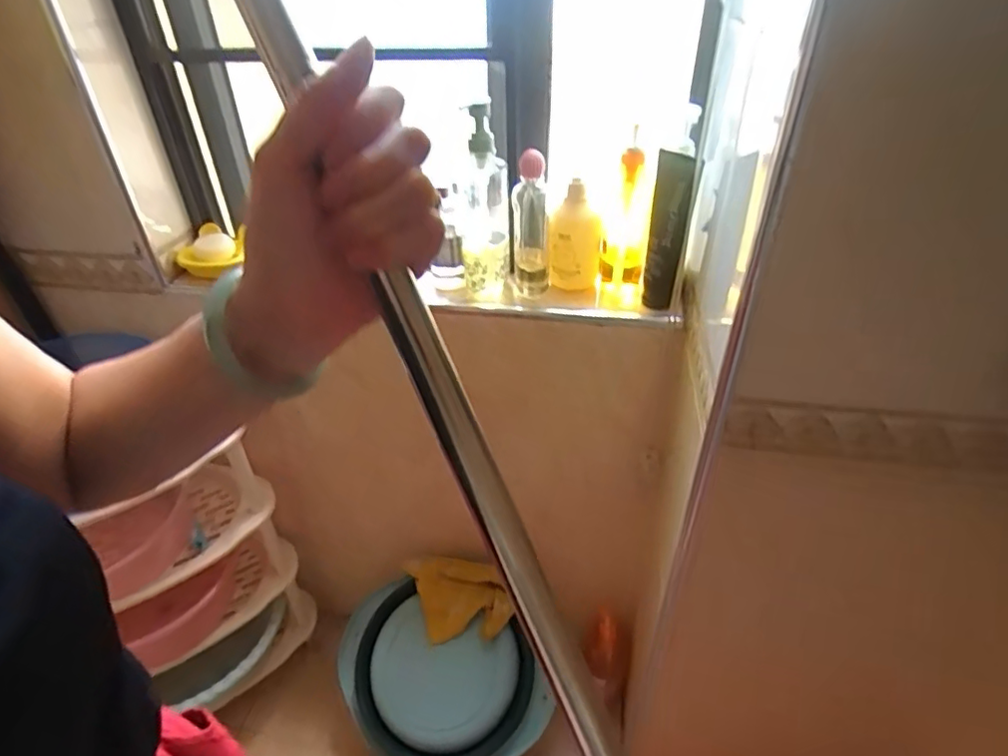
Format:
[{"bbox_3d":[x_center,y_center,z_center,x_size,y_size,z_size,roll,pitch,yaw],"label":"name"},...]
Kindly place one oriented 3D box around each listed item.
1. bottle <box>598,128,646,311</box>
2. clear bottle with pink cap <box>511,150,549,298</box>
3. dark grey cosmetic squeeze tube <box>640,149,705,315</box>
[{"bbox_3d":[0.169,-0.209,0.819,0.070,0.217,0.081,7,38,11],"label":"bottle"},{"bbox_3d":[0.039,-0.221,0.832,0.056,0.195,0.056,1,37,3],"label":"clear bottle with pink cap"},{"bbox_3d":[0.219,-0.185,0.771,0.051,0.210,0.057,10,39,15],"label":"dark grey cosmetic squeeze tube"}]

